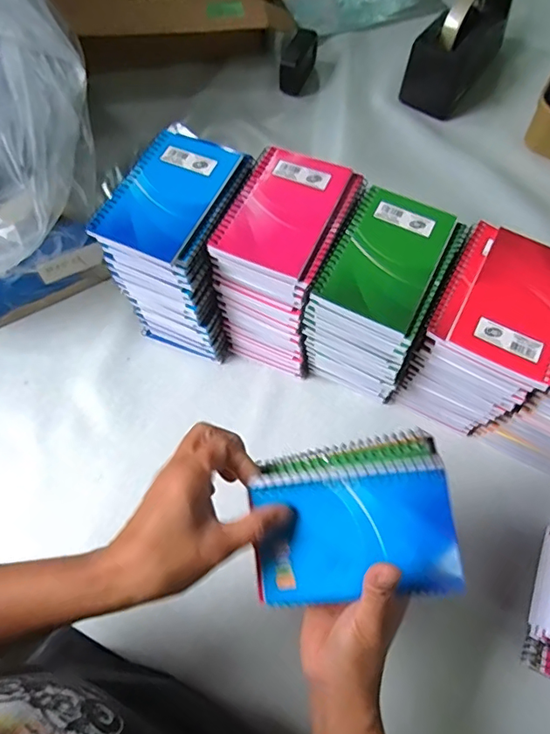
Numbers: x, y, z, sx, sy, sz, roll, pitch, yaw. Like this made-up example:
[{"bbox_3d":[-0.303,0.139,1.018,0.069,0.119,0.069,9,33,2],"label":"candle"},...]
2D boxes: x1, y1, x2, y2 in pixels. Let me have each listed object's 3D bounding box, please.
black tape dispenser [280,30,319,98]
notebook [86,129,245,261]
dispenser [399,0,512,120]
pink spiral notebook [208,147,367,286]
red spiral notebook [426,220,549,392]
[{"bbox_3d":[0.035,-0.446,0.733,0.039,0.051,0.092,15,66,5],"label":"black tape dispenser"},{"bbox_3d":[-0.092,-0.150,0.440,0.080,0.014,0.127,24,67,9],"label":"notebook"},{"bbox_3d":[0.272,-0.465,0.713,0.076,0.113,0.209,34,69,13],"label":"dispenser"},{"bbox_3d":[0.012,-0.137,0.438,0.098,0.009,0.130,23,67,9],"label":"pink spiral notebook"},{"bbox_3d":[0.191,-0.056,0.409,0.099,0.009,0.126,27,68,10],"label":"red spiral notebook"}]

